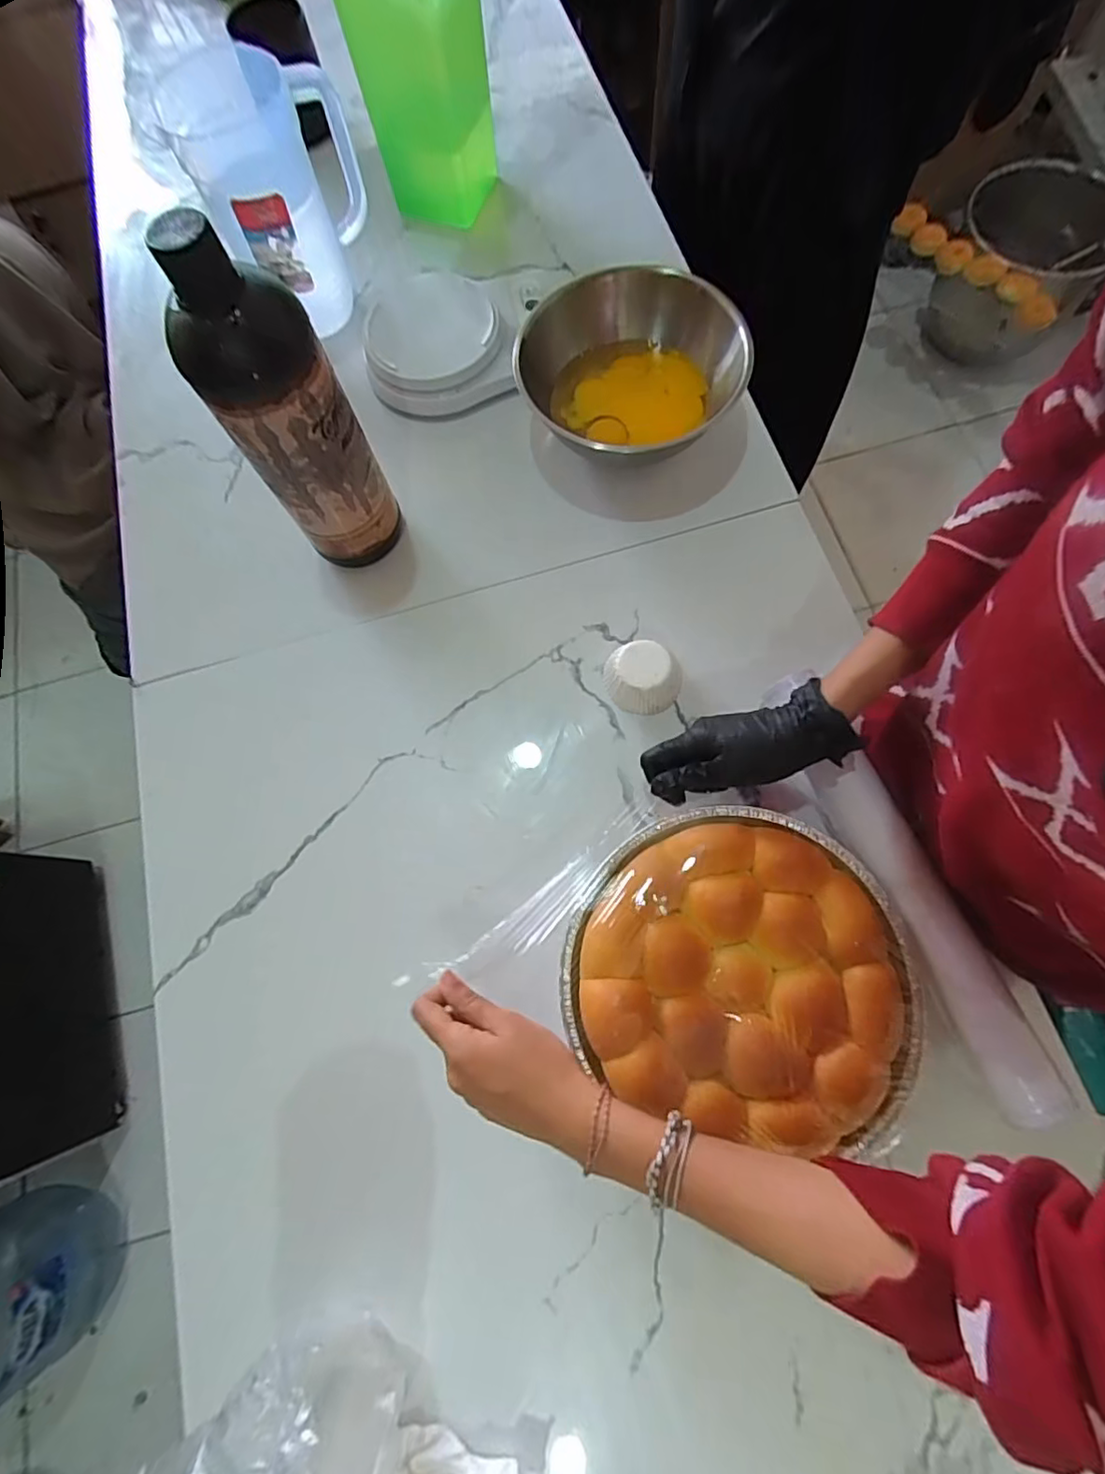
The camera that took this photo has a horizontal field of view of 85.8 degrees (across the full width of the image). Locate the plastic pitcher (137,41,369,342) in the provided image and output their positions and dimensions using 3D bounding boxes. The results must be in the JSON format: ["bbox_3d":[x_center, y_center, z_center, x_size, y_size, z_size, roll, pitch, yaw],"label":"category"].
[{"bbox_3d":[-0.245,-0.496,0.542,0.136,0.170,0.124,-25,74,-4],"label":"plastic pitcher"}]

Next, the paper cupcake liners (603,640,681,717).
[{"bbox_3d":[0.071,-0.047,0.473,0.055,0.027,0.055,-1,74,4],"label":"paper cupcake liners"}]

